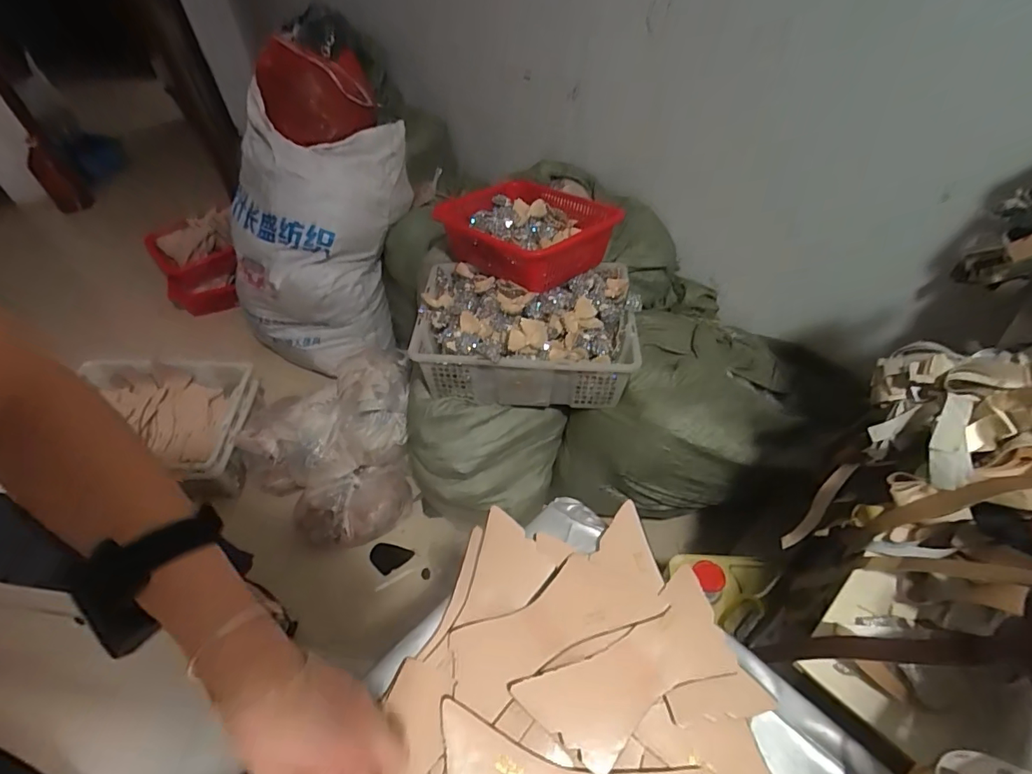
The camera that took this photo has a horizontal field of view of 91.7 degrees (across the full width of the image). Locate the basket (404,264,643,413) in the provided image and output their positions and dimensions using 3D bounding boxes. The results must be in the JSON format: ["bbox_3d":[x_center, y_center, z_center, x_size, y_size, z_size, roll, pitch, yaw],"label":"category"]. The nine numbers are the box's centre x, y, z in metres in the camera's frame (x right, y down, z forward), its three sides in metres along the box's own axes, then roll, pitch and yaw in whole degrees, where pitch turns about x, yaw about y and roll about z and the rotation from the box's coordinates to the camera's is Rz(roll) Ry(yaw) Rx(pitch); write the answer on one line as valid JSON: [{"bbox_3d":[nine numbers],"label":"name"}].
[{"bbox_3d":[0.024,-0.136,1.167,0.481,0.180,0.328,2,49,6],"label":"basket"}]

